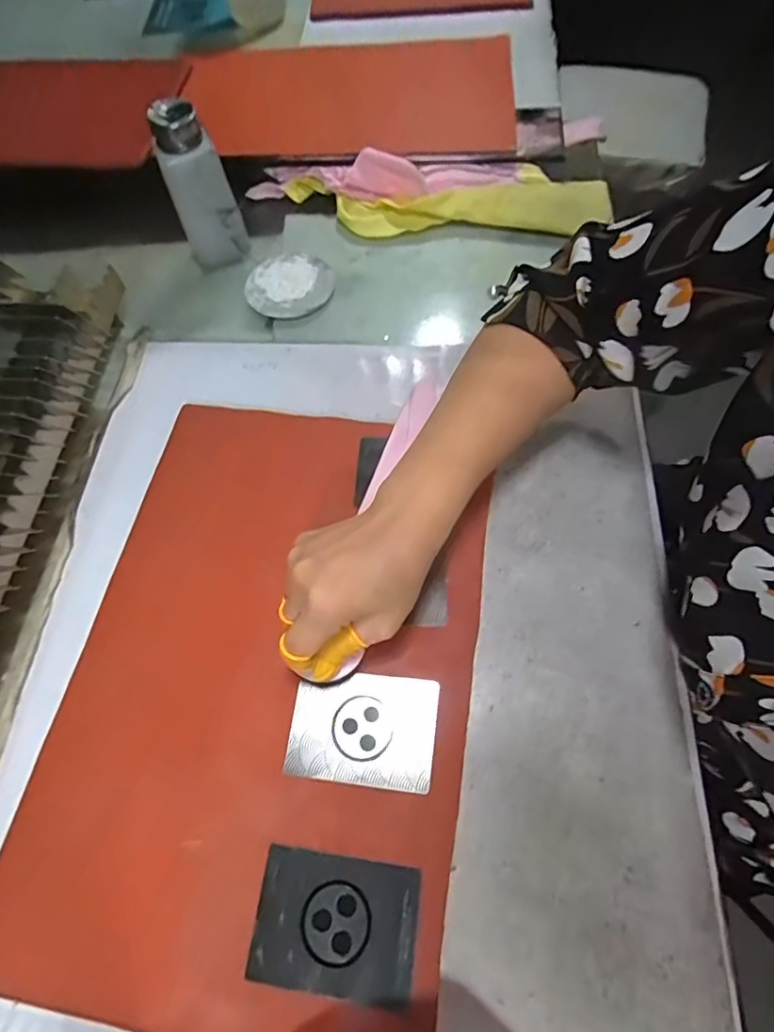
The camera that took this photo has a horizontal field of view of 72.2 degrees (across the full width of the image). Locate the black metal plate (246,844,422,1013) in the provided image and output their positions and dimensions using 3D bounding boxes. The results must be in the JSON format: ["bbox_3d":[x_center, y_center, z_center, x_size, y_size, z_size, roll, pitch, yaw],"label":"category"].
[{"bbox_3d":[-0.028,0.220,0.287,0.085,0.004,0.061,5,64,8],"label":"black metal plate"}]

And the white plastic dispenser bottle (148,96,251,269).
[{"bbox_3d":[-0.167,-0.292,0.482,0.057,0.132,0.050,-22,65,-7],"label":"white plastic dispenser bottle"}]

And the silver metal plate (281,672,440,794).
[{"bbox_3d":[-0.015,0.131,0.329,0.089,0.004,0.063,4,66,9],"label":"silver metal plate"}]

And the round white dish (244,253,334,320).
[{"bbox_3d":[-0.090,-0.220,0.504,0.083,0.005,0.081,-1,64,3],"label":"round white dish"}]

